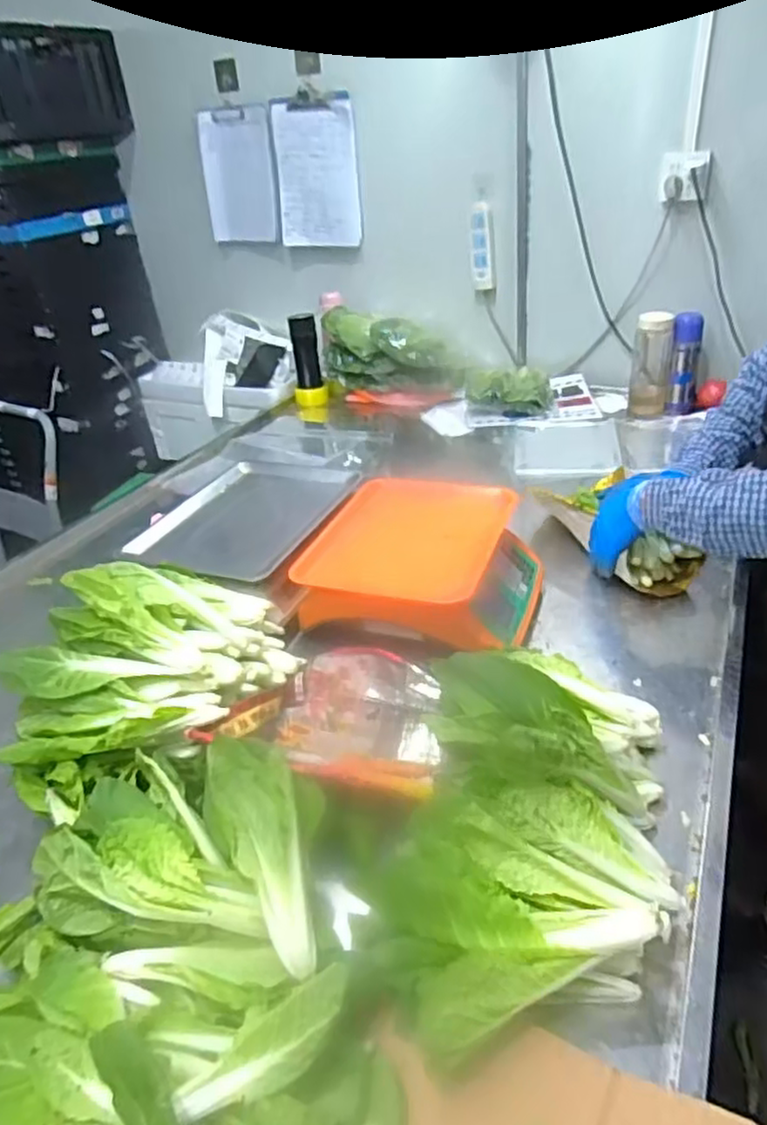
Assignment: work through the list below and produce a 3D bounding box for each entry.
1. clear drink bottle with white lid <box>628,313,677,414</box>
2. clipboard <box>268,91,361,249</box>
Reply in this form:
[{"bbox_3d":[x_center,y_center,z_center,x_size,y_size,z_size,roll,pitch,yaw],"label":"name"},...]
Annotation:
[{"bbox_3d":[0.579,-0.424,1.499,0.082,0.221,0.062,7,34,18],"label":"clear drink bottle with white lid"},{"bbox_3d":[-0.161,-0.933,1.669,0.216,0.324,0.019,10,40,17],"label":"clipboard"}]

